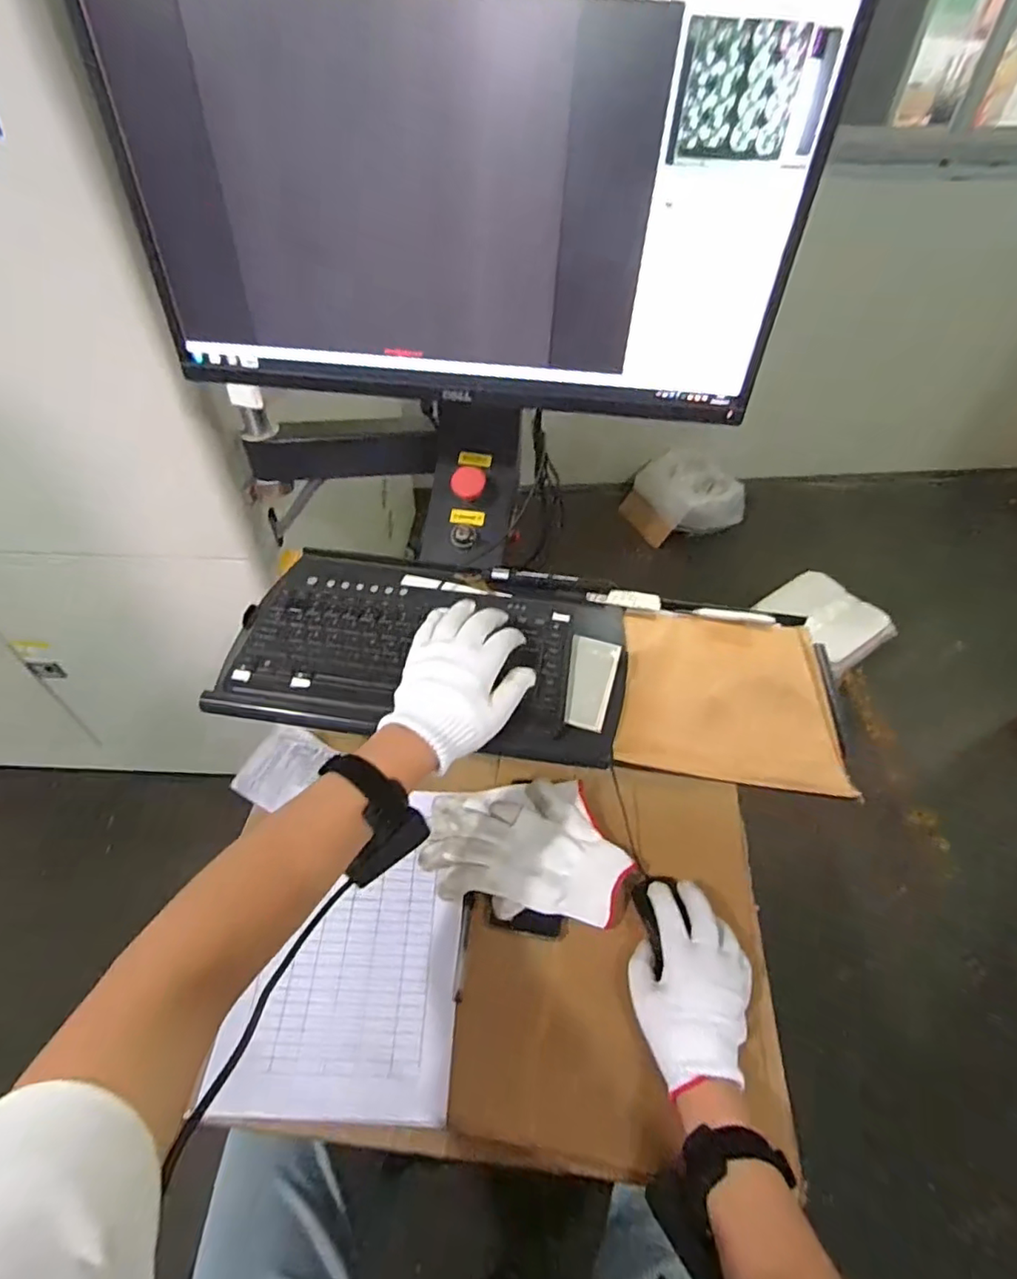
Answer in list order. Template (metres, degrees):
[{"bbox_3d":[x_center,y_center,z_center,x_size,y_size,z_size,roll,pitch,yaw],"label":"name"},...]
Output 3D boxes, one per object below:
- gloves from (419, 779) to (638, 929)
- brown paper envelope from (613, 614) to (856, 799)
[{"bbox_3d":[0.017,0.223,0.625,0.211,0.036,0.138,5,48,3],"label":"gloves"},{"bbox_3d":[0.214,0.050,0.572,0.199,0.011,0.205,8,48,6],"label":"brown paper envelope"}]

